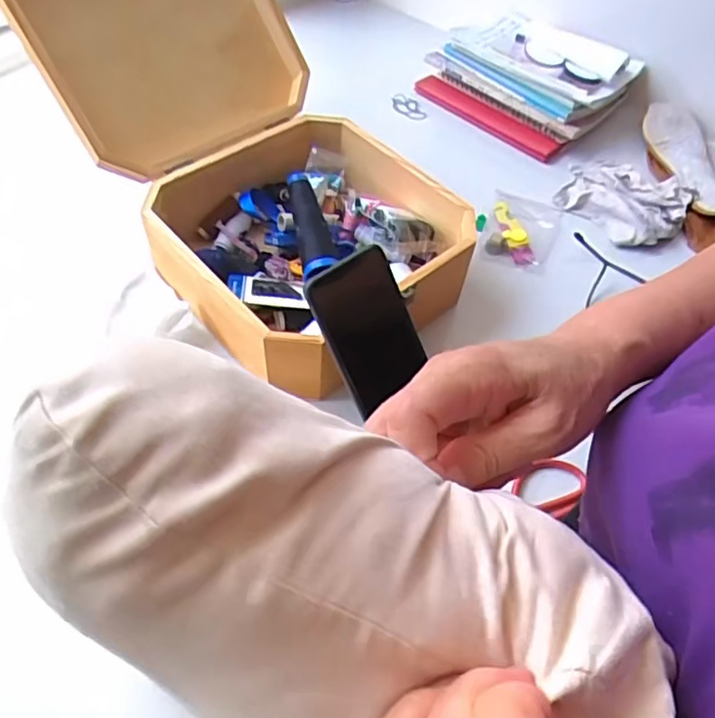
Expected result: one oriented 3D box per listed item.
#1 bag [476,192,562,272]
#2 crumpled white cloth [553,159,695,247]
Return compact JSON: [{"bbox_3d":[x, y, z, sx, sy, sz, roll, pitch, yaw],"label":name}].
[{"bbox_3d":[0.182,-0.144,0.668,0.077,0.018,0.122,18,55,7],"label":"bag"},{"bbox_3d":[0.311,-0.189,0.705,0.139,0.035,0.133,29,57,15],"label":"crumpled white cloth"}]

